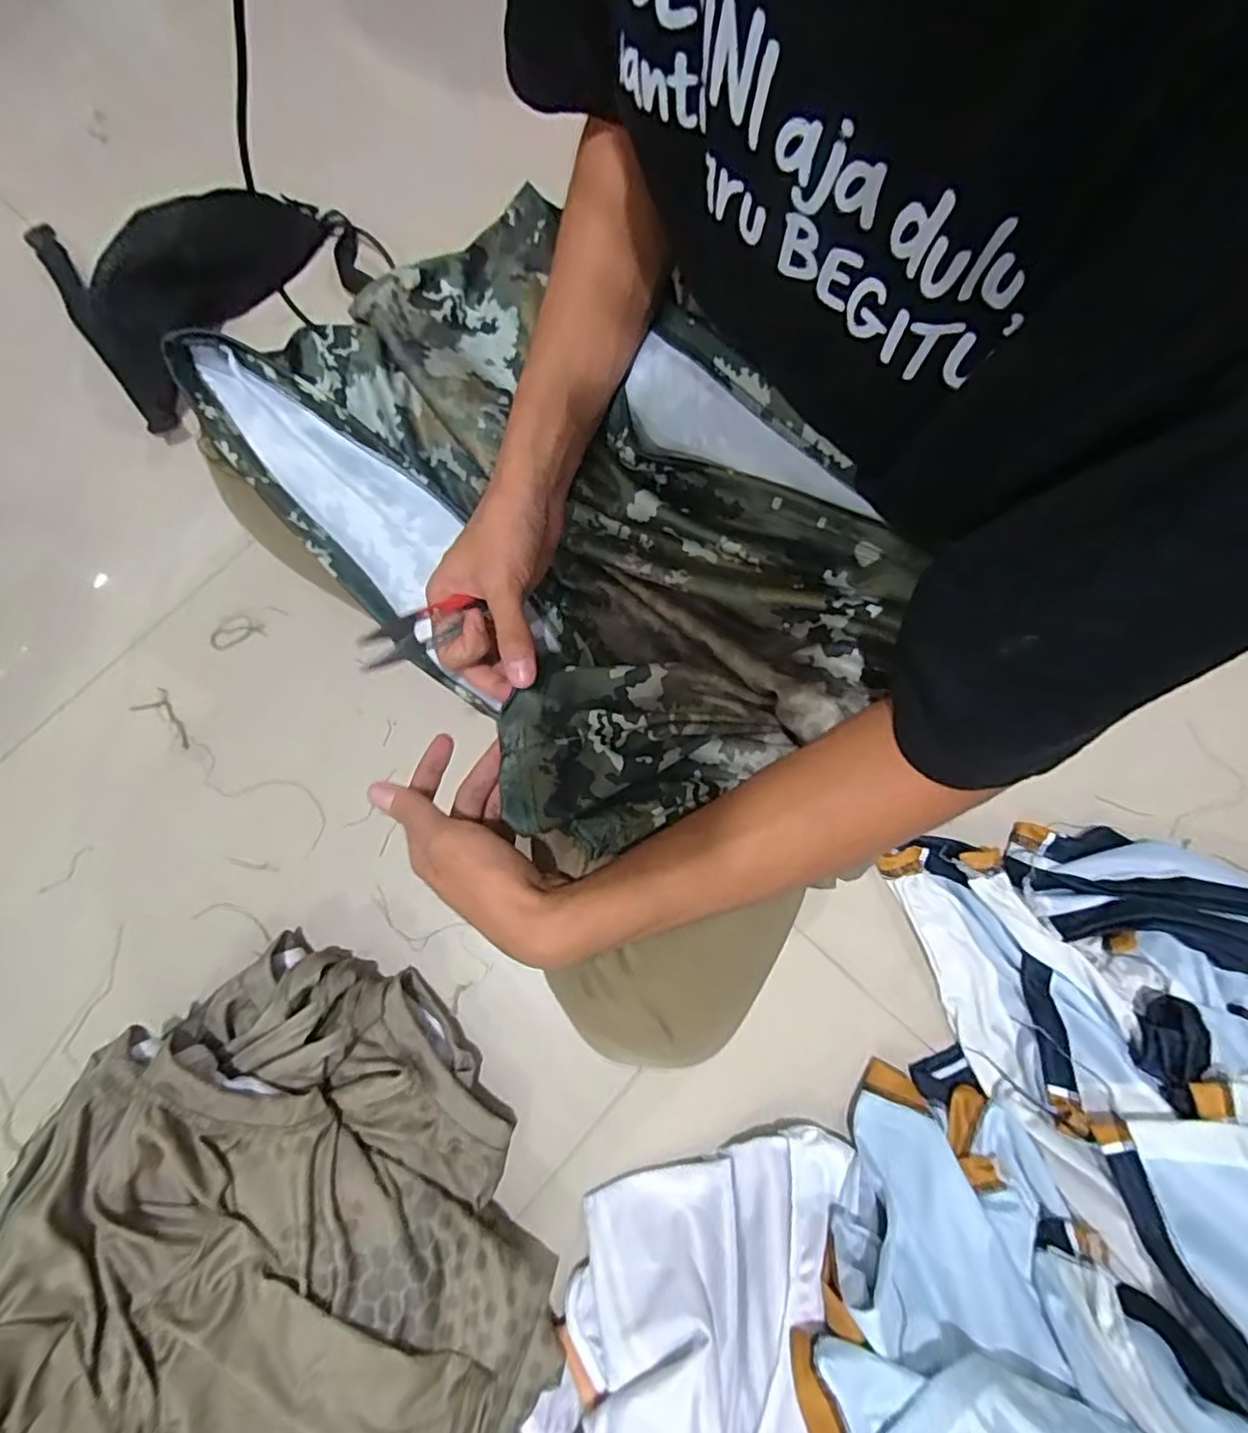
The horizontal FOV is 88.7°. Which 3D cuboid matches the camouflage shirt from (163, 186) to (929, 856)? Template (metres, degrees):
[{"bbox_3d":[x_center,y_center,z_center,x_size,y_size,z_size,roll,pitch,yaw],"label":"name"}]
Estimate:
[{"bbox_3d":[-0.060,-0.145,0.437,0.294,0.117,0.453,-36,80,-7],"label":"camouflage shirt"}]

